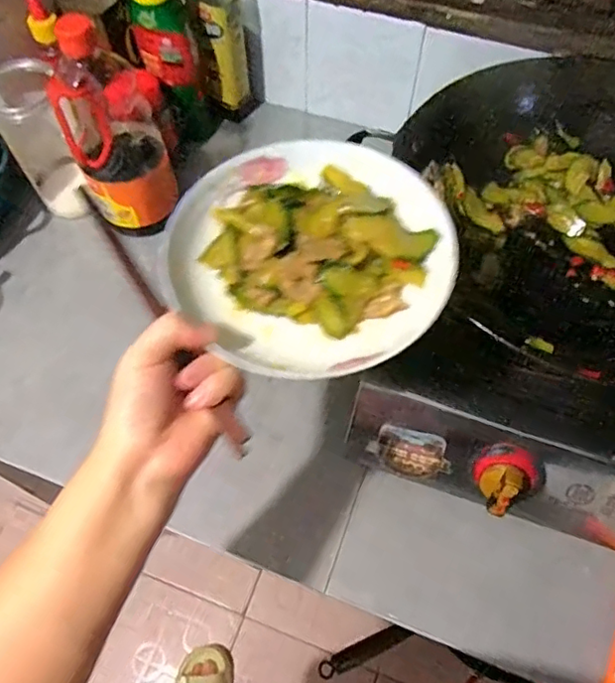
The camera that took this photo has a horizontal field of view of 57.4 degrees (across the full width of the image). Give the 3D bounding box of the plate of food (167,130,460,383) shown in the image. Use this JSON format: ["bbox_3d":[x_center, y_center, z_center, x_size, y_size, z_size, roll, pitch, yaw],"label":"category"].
[{"bbox_3d":[0.002,-0.057,0.400,0.188,0.054,0.181,0,61,-1],"label":"plate of food"}]

